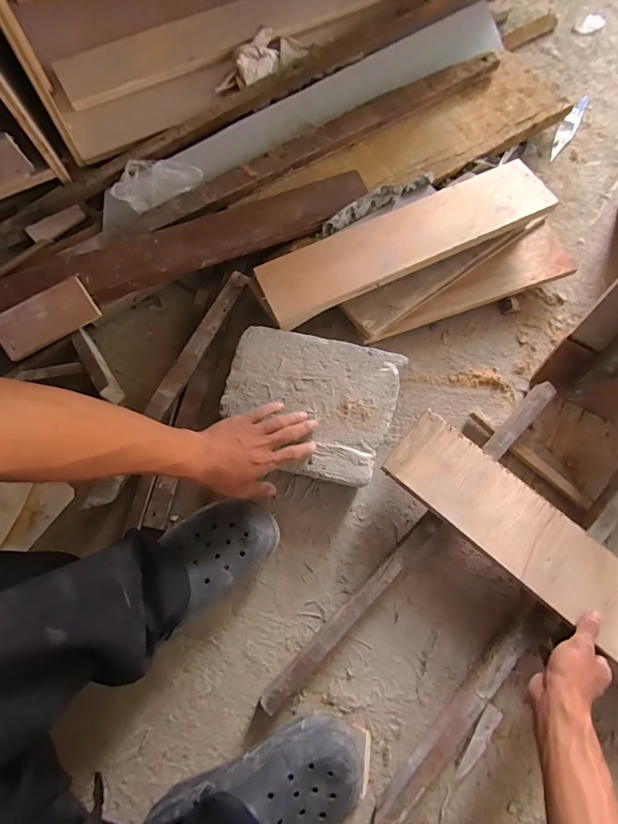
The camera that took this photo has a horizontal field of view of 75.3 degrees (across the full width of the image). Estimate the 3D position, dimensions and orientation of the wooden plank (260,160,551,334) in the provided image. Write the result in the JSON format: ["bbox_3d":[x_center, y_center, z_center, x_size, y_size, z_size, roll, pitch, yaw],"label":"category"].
[{"bbox_3d":[0.150,-0.276,0.641,0.476,0.019,0.120,-24,69,-4],"label":"wooden plank"}]

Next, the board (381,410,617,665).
[{"bbox_3d":[0.317,0.186,0.527,0.471,0.013,0.113,40,78,10],"label":"board"}]

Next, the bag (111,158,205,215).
[{"bbox_3d":[-0.255,-0.390,0.676,0.152,0.034,0.066,-29,78,-8],"label":"bag"}]

